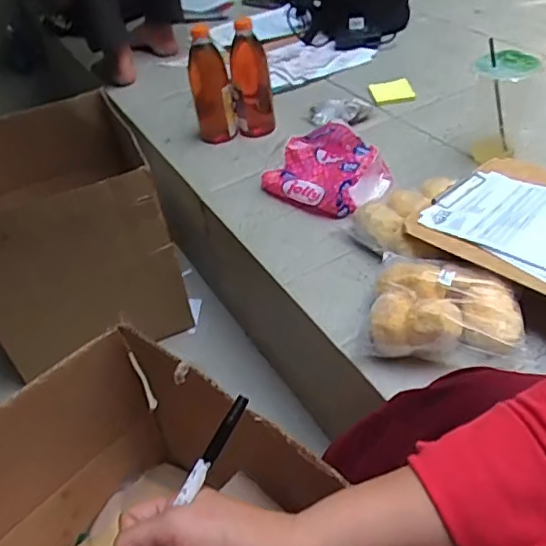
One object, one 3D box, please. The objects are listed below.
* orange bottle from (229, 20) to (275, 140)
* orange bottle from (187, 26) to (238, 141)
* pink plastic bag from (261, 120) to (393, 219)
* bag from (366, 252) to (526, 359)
[{"bbox_3d":[-0.042,-0.354,1.006,0.067,0.179,0.081,-8,40,1],"label":"orange bottle"},{"bbox_3d":[-0.108,-0.328,0.991,0.071,0.189,0.063,-9,40,-1],"label":"orange bottle"},{"bbox_3d":[0.084,-0.163,0.868,0.166,0.083,0.137,29,53,36],"label":"pink plastic bag"},{"bbox_3d":[0.192,0.038,0.638,0.154,0.070,0.138,6,42,17],"label":"bag"}]

